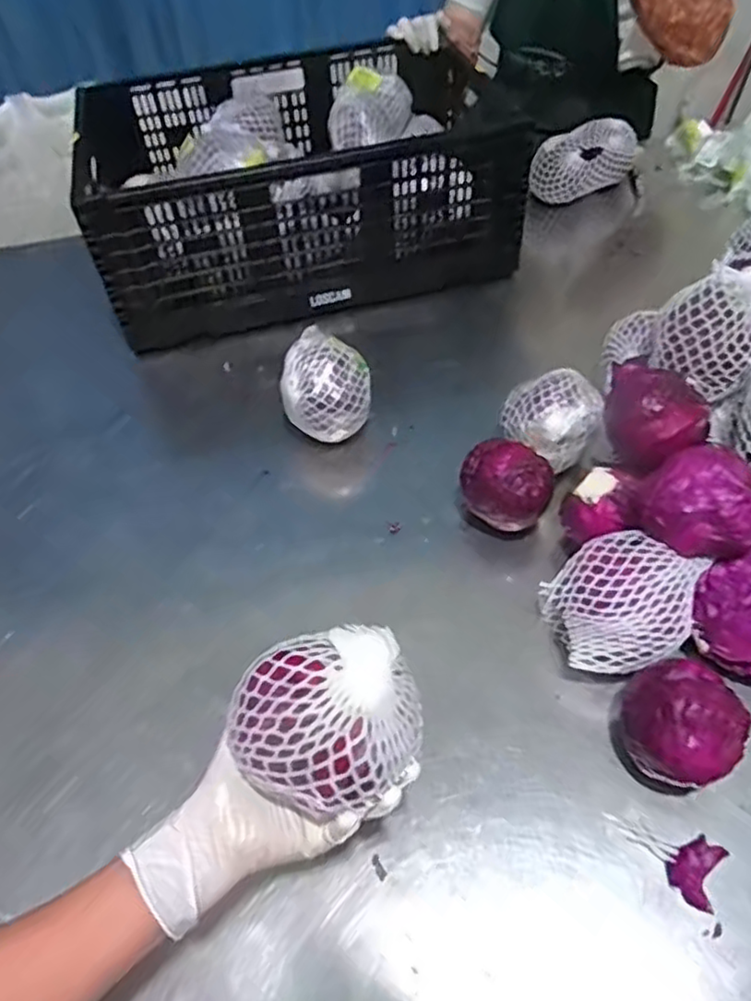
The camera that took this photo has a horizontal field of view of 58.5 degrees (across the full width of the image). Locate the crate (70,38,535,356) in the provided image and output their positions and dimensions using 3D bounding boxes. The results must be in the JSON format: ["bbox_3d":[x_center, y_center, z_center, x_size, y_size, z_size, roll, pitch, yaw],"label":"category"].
[{"bbox_3d":[-0.116,-0.481,1.041,0.583,0.254,0.380,-15,51,-7],"label":"crate"}]

